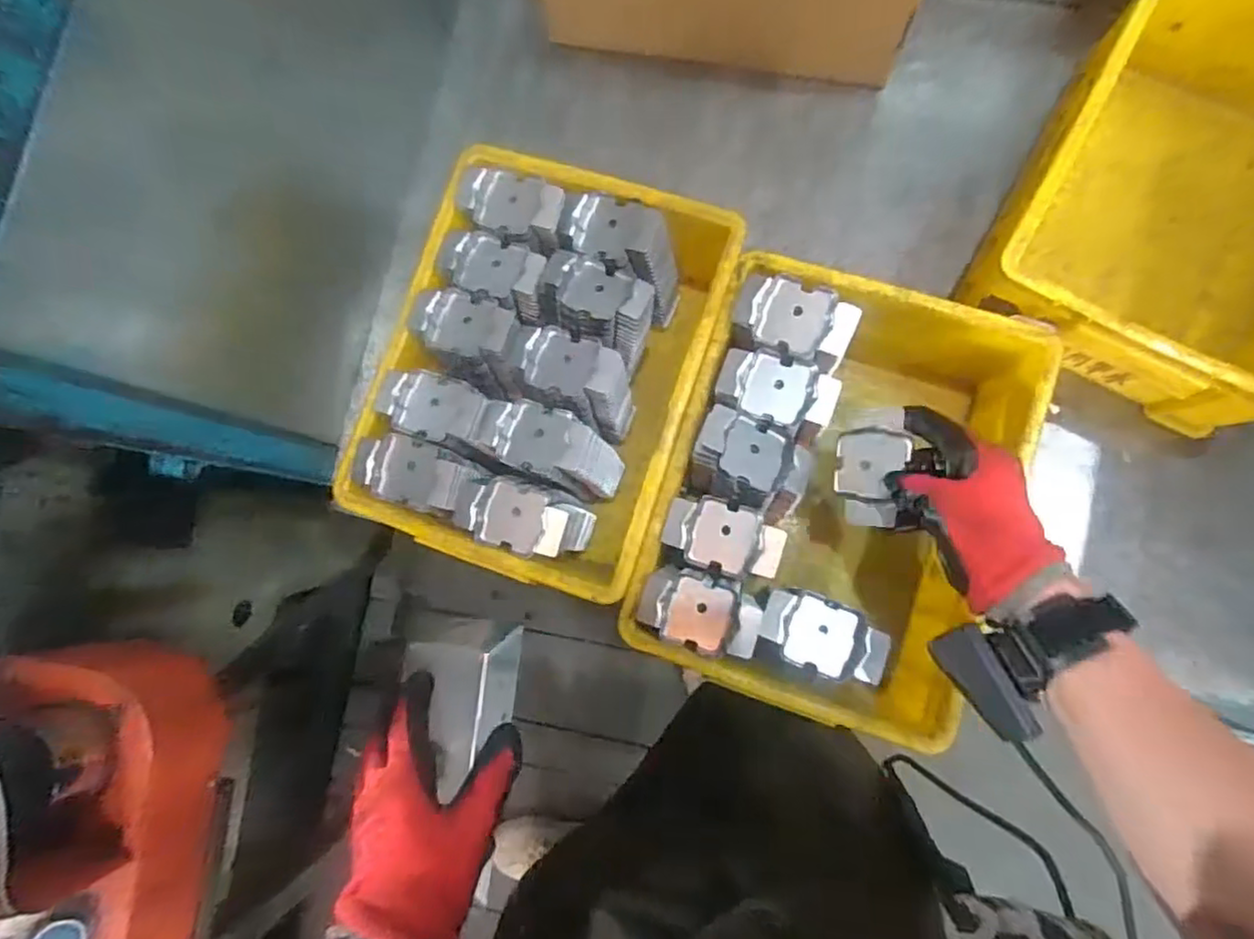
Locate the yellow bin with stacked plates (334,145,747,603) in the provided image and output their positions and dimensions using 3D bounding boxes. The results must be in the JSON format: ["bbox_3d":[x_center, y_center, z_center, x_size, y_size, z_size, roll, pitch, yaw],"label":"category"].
[{"bbox_3d":[-0.070,-0.082,0.614,0.263,0.153,0.346,18,85,7],"label":"yellow bin with stacked plates"}]

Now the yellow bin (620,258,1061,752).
[{"bbox_3d":[0.167,0.022,0.561,0.255,0.148,0.333,17,84,7],"label":"yellow bin"}]

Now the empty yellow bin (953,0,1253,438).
[{"bbox_3d":[0.483,-0.233,0.567,0.253,0.140,0.349,27,86,8],"label":"empty yellow bin"}]

